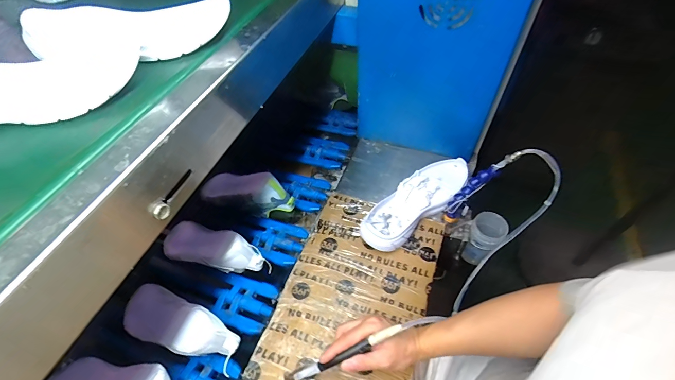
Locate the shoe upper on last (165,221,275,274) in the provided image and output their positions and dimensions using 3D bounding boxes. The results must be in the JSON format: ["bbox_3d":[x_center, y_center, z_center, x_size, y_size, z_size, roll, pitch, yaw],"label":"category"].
[{"bbox_3d":[-0.246,0.119,0.636,0.201,0.089,0.074,18,55,16],"label":"shoe upper on last"}]

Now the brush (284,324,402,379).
[{"bbox_3d":[0.005,0.236,0.462,0.175,0.011,0.016,-27,53,5],"label":"brush"}]

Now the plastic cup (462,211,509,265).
[{"bbox_3d":[0.329,0.115,0.749,0.075,0.118,0.092,29,59,23],"label":"plastic cup"}]

